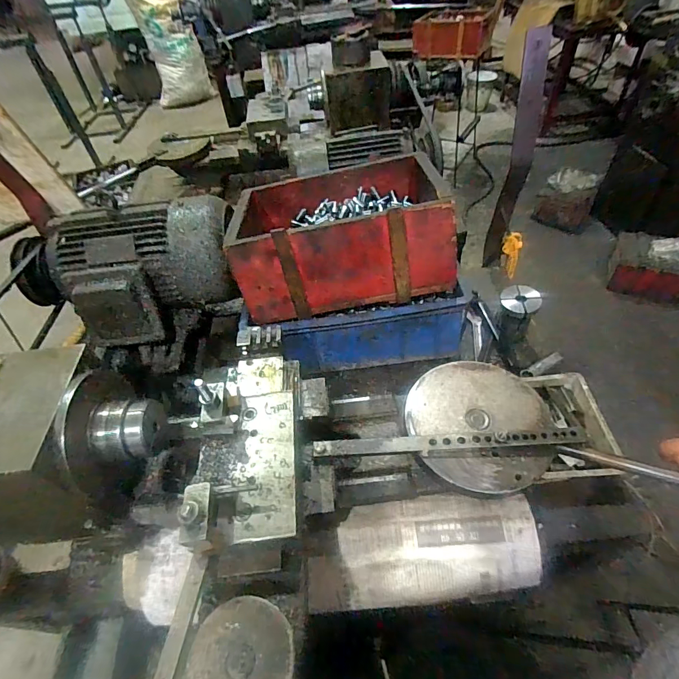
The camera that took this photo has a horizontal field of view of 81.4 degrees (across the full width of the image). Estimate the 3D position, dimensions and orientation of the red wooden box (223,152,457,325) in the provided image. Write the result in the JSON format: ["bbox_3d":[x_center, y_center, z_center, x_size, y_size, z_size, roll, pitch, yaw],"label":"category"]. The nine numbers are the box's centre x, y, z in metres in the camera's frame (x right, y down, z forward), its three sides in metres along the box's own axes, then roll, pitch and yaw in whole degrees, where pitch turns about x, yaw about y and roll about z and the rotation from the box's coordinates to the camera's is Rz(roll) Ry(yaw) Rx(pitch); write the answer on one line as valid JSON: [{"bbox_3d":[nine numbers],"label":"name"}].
[{"bbox_3d":[-0.004,-0.195,0.697,0.351,0.161,0.260,-9,49,-2],"label":"red wooden box"}]

